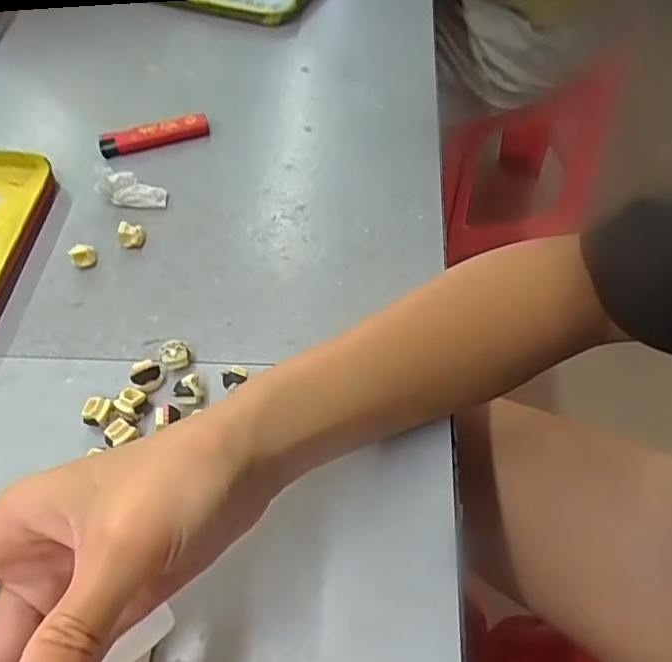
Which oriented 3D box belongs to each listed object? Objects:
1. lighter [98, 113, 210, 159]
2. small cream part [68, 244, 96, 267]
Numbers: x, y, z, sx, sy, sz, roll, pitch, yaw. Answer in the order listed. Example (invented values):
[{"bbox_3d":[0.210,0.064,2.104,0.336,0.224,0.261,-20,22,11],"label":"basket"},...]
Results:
[{"bbox_3d":[-0.132,-0.143,0.433,0.078,0.010,0.016,-13,57,-7],"label":"lighter"},{"bbox_3d":[-0.159,-0.048,0.377,0.015,0.013,0.011,-28,60,-16],"label":"small cream part"}]

